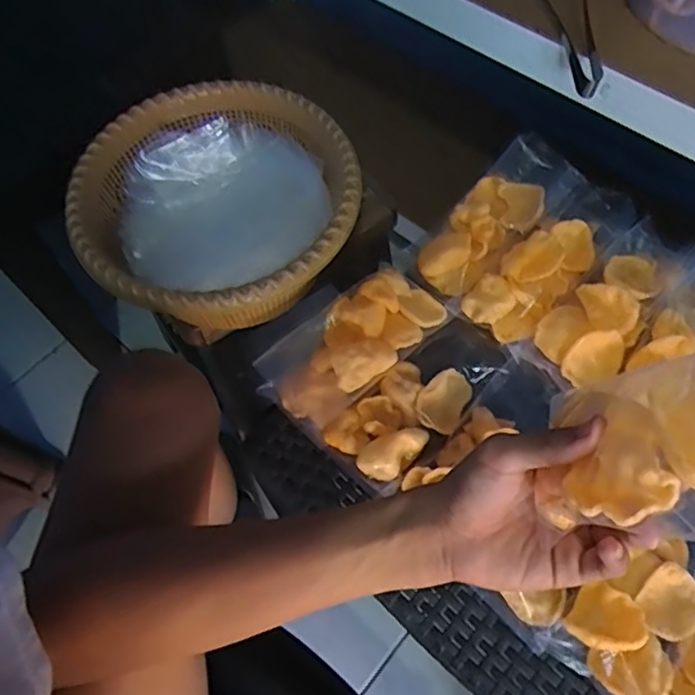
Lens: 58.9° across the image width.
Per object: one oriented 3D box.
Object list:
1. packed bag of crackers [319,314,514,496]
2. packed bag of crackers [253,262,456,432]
[{"bbox_3d":[0.072,0.049,0.583,0.189,0.034,0.078,-41,69,-17],"label":"packed bag of crackers"},{"bbox_3d":[0.007,-0.007,0.596,0.186,0.046,0.094,-39,68,-16],"label":"packed bag of crackers"}]

